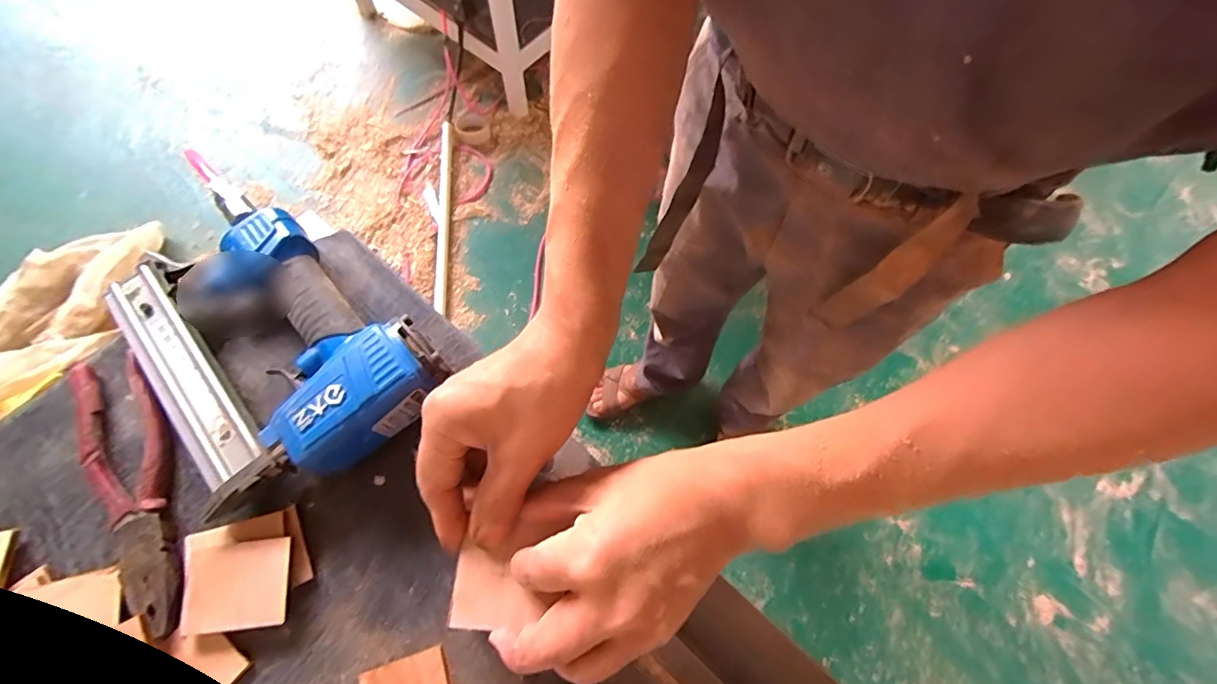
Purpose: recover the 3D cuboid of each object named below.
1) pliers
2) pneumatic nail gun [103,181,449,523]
[{"bbox_3d":[-0.314,0.094,0.353,0.048,0.016,0.192,-28,72,-12],"label":"pliers"},{"bbox_3d":[-0.244,-0.004,0.366,0.158,0.048,0.229,-42,75,-16],"label":"pneumatic nail gun"}]

